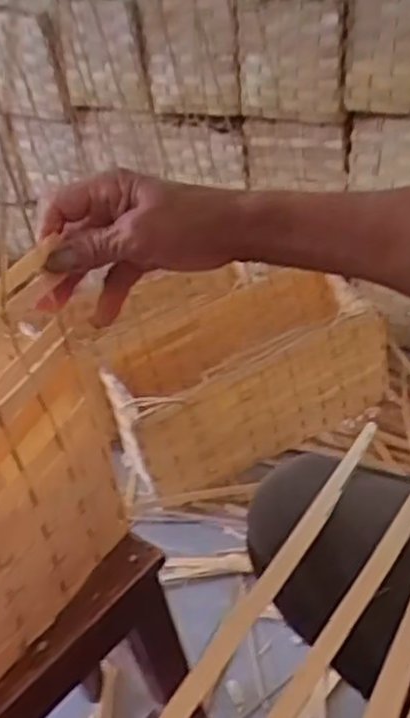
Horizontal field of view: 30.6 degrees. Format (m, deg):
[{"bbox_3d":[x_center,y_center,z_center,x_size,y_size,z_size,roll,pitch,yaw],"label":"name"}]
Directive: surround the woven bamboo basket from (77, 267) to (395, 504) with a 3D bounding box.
[{"bbox_3d":[0.055,0.019,1.156,0.391,0.195,0.213,-18,35,-17],"label":"woven bamboo basket"}]

